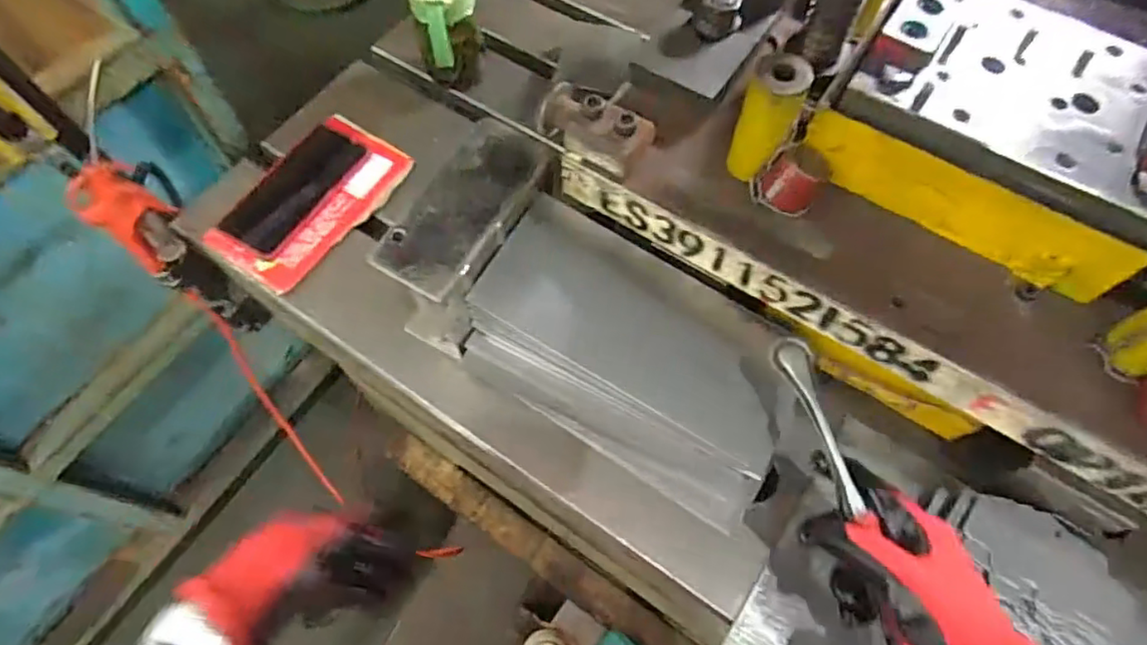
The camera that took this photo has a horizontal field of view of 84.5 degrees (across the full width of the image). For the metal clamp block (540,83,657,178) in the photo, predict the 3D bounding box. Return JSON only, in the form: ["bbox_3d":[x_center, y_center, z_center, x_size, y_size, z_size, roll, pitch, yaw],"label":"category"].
[{"bbox_3d":[0.017,-0.157,0.505,0.090,0.042,0.044,30,67,14],"label":"metal clamp block"}]

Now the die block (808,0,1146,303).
[{"bbox_3d":[0.320,-0.150,0.465,0.227,0.083,0.177,33,68,15],"label":"die block"}]

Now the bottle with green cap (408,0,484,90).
[{"bbox_3d":[-0.133,-0.309,0.683,0.067,0.129,0.072,-9,64,-4],"label":"bottle with green cap"}]

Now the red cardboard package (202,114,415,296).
[{"bbox_3d":[-0.273,-0.129,0.658,0.119,0.016,0.195,32,71,15],"label":"red cardboard package"}]

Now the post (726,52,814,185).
[{"bbox_3d":[0.143,-0.148,0.468,0.040,0.087,0.037,0,63,0],"label":"post"}]

